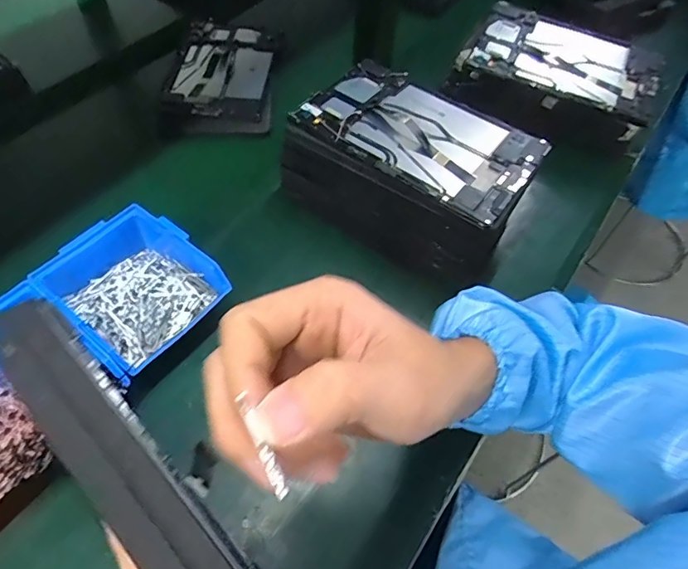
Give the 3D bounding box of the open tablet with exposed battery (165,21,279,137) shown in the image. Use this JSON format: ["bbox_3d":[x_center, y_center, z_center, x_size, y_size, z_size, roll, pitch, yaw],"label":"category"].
[{"bbox_3d":[-0.188,-0.327,0.735,0.157,0.023,0.276,0,56,-3],"label":"open tablet with exposed battery"}]

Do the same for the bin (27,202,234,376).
[{"bbox_3d":[-0.209,0.001,0.472,0.156,0.068,0.126,33,60,19],"label":"bin"}]

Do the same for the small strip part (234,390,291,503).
[{"bbox_3d":[-0.027,0.055,0.162,0.004,0.007,0.035,-22,92,-17],"label":"small strip part"}]

